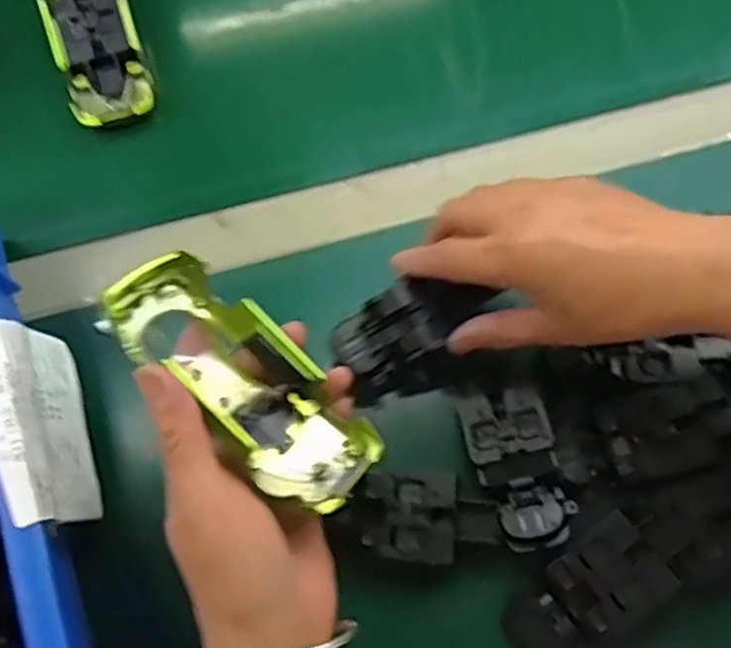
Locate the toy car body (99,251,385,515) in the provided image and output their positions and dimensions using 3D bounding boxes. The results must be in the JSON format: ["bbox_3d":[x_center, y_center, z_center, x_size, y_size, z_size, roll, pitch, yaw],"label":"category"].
[{"bbox_3d":[-0.054,0.024,0.310,0.133,0.046,0.052,44,75,6],"label":"toy car body"}]

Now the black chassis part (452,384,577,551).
[{"bbox_3d":[0.079,0.073,0.361,0.041,0.019,0.083,-13,70,-5],"label":"black chassis part"}]

